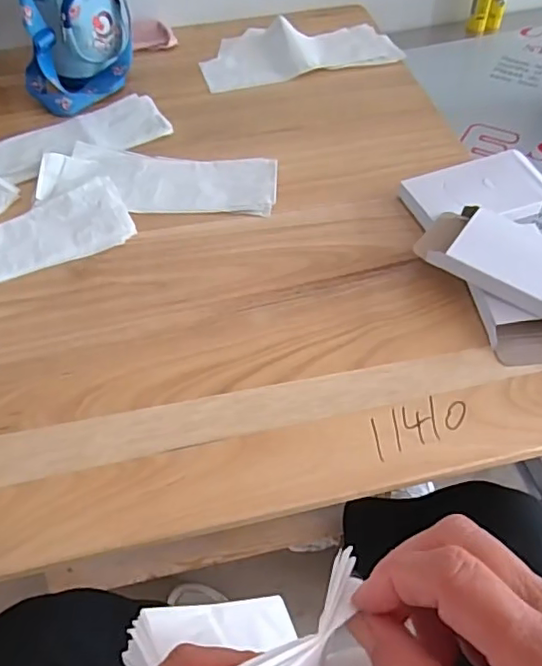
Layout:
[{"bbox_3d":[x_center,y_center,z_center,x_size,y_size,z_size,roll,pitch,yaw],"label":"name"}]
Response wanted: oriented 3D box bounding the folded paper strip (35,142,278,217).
[{"bbox_3d":[-0.127,-0.175,0.651,0.265,0.013,0.099,6,53,5],"label":"folded paper strip"}]

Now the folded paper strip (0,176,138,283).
[{"bbox_3d":[-0.277,-0.090,0.591,0.260,0.014,0.091,-23,56,-16],"label":"folded paper strip"}]

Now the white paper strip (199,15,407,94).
[{"bbox_3d":[0.039,-0.413,0.819,0.277,0.028,0.139,-11,54,-8],"label":"white paper strip"}]

